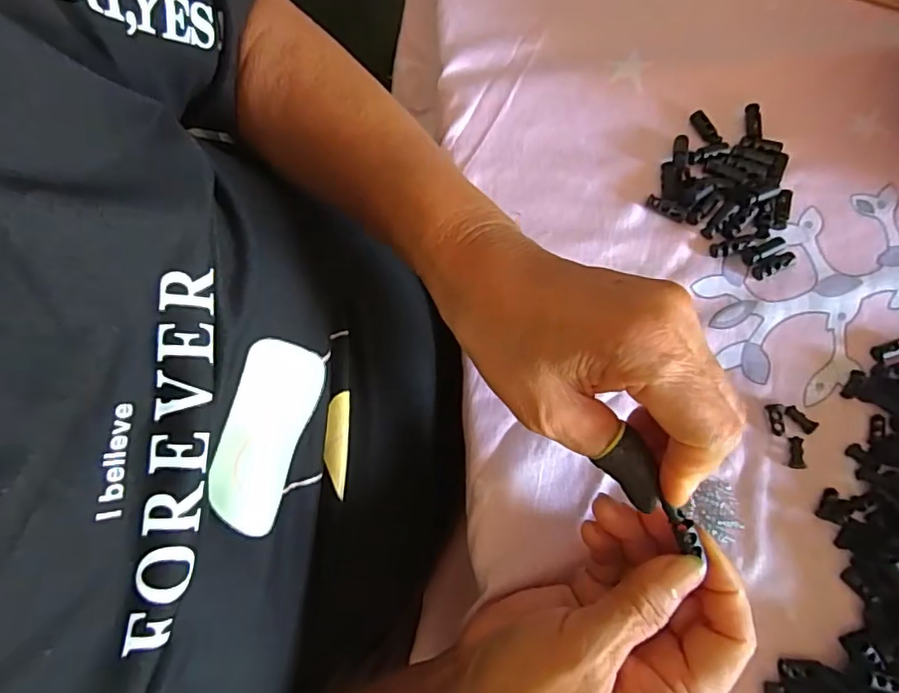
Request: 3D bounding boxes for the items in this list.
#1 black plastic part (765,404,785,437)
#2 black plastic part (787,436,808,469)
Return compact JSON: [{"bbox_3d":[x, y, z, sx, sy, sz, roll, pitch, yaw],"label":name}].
[{"bbox_3d":[0.178,0.040,0.305,0.008,0.004,0.017,-5,73,-1],"label":"black plastic part"},{"bbox_3d":[0.186,0.057,0.300,0.007,0.005,0.017,8,73,3],"label":"black plastic part"}]

